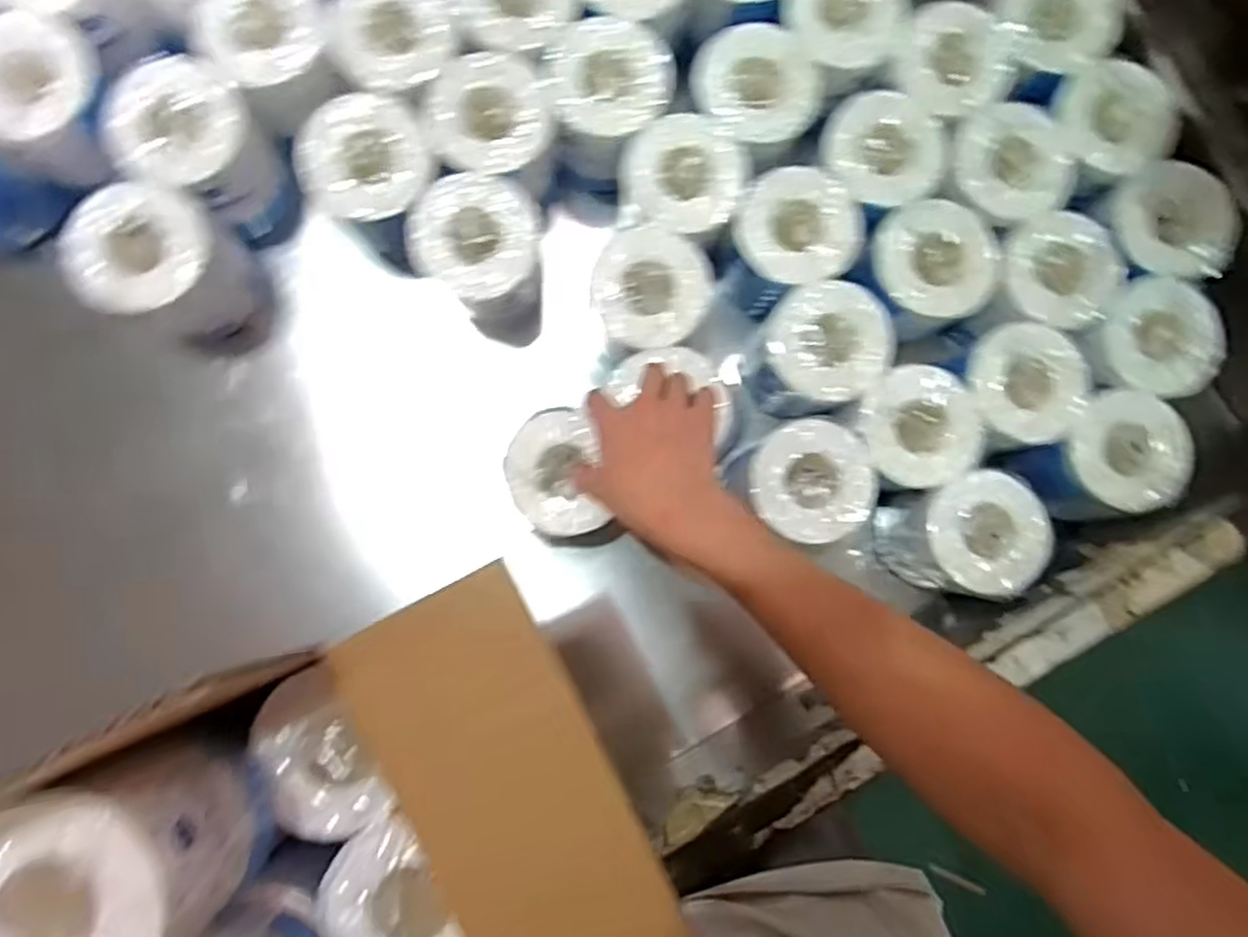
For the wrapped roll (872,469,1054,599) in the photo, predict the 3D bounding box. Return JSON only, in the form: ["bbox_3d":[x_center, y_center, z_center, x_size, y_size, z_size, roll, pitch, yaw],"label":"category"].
[{"bbox_3d":[0.281,0.054,0.629,0.101,0.110,0.093,0,86,-5],"label":"wrapped roll"}]

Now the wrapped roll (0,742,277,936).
[{"bbox_3d":[-0.242,0.188,0.355,0.096,0.099,0.091,-25,88,-6],"label":"wrapped roll"}]

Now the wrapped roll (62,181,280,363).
[{"bbox_3d":[-0.370,-0.158,0.616,0.109,0.122,0.113,0,86,-5],"label":"wrapped roll"}]

